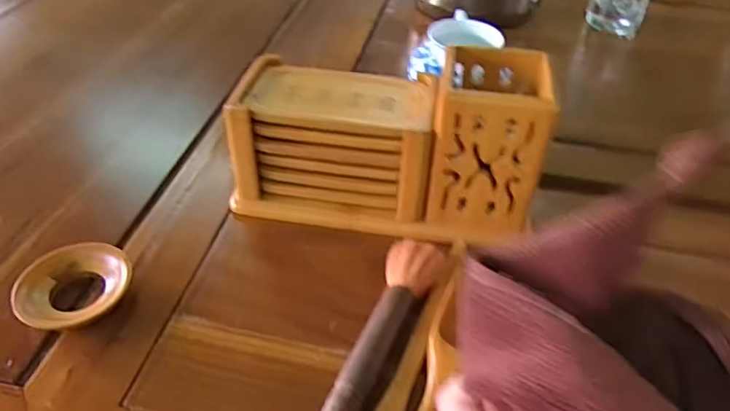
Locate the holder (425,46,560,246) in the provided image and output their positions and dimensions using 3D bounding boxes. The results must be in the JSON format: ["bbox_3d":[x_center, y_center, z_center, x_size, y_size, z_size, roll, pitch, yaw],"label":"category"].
[{"bbox_3d":[0.074,-0.042,0.341,0.064,0.087,0.065,7,42,7],"label":"holder"}]

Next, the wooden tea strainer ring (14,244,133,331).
[{"bbox_3d":[-0.162,0.045,0.311,0.057,0.019,0.050,-2,40,-8],"label":"wooden tea strainer ring"}]

